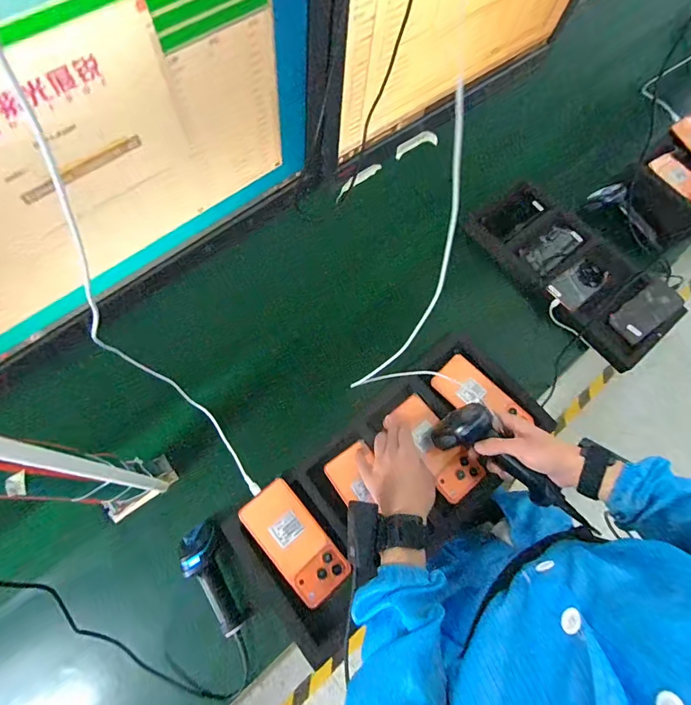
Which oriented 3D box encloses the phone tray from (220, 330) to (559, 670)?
[{"bbox_3d":[0.086,0.178,0.587,0.493,0.035,0.218,-37,74,-15],"label":"phone tray"}]

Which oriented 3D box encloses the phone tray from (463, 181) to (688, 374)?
[{"bbox_3d":[0.510,-0.202,0.884,0.249,0.055,0.475,-39,74,-15],"label":"phone tray"}]

